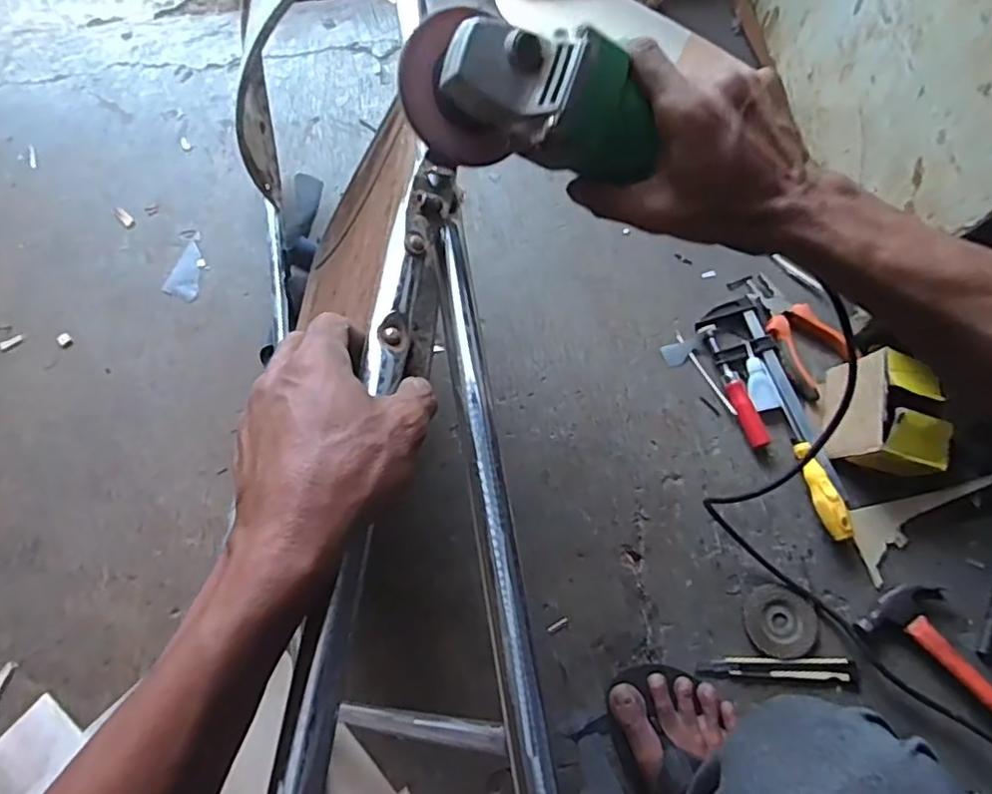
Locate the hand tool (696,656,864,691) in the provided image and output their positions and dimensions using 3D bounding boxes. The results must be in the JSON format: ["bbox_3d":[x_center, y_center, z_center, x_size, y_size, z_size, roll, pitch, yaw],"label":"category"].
[{"bbox_3d":[0.293,0.281,0.637,0.163,0.008,0.029,4,72,2],"label":"hand tool"}]

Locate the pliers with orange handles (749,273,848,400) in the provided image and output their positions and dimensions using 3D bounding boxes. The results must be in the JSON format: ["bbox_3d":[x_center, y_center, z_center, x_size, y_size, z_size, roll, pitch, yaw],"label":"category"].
[{"bbox_3d":[0.358,-0.081,0.743,0.077,0.022,0.158,-32,75,-10],"label":"pliers with orange handles"}]

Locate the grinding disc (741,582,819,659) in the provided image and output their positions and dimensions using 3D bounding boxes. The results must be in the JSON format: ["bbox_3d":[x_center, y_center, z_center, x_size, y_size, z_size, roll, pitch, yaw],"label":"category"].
[{"bbox_3d":[0.305,0.239,0.654,0.079,0.005,0.072,0,72,0],"label":"grinding disc"}]

